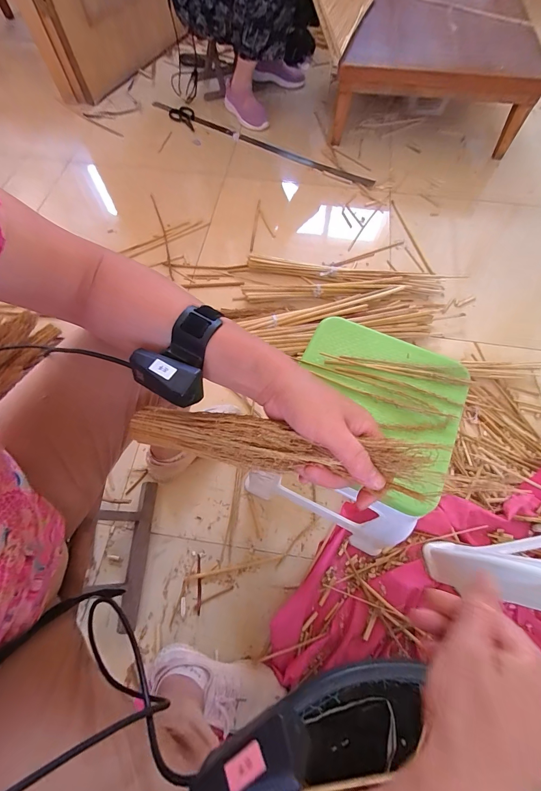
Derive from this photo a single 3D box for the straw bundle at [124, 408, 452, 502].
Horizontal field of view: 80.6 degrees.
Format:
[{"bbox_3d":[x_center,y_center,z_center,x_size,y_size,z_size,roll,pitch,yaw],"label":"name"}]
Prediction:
[{"bbox_3d":[-0.022,0.043,0.295,0.299,0.036,0.041,5,64,26],"label":"straw bundle"}]

